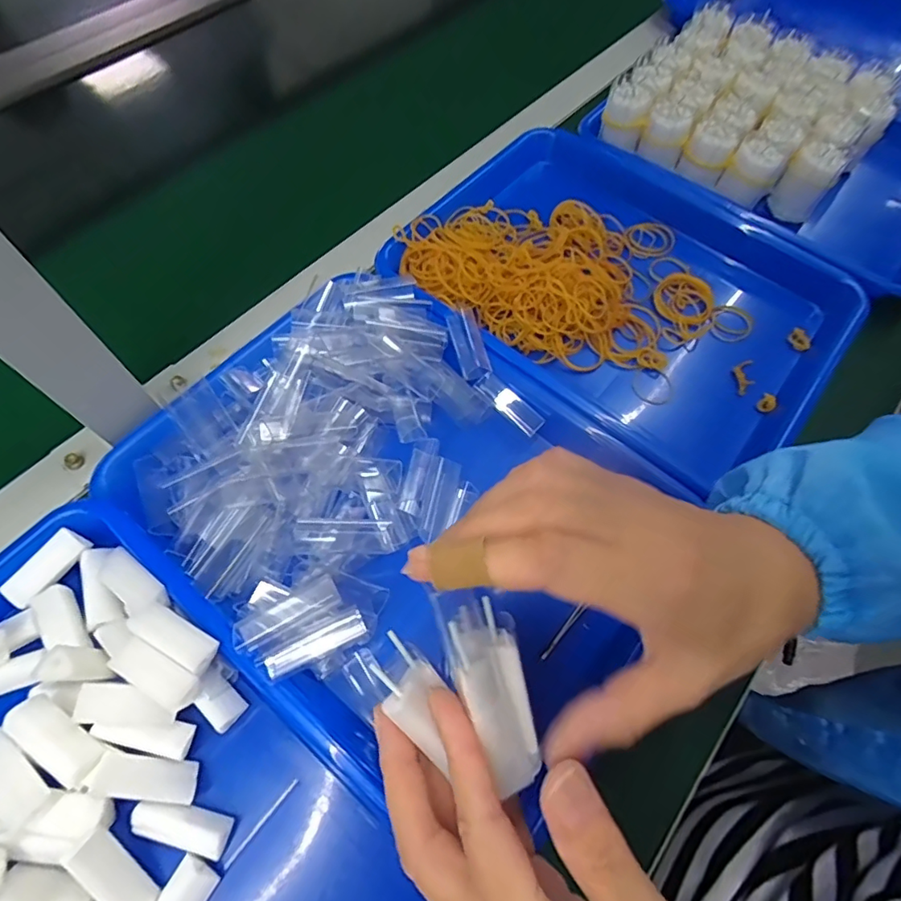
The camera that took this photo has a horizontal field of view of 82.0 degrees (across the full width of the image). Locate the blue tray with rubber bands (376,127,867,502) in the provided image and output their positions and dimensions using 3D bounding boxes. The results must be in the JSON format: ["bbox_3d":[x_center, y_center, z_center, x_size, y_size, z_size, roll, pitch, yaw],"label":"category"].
[{"bbox_3d":[0.123,-0.137,0.446,0.368,0.065,0.251,38,68,15],"label":"blue tray with rubber bands"}]

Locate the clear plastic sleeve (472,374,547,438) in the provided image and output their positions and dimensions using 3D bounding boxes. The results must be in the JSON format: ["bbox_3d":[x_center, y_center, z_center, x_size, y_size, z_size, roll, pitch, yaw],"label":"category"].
[{"bbox_3d":[0.042,-0.033,0.365,0.053,0.009,0.015,40,68,0],"label":"clear plastic sleeve"}]

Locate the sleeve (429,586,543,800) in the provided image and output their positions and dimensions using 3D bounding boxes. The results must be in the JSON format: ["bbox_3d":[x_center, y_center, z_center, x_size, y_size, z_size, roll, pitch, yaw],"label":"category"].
[{"bbox_3d":[0.018,0.096,0.215,0.030,0.020,0.080,-19,77,-11],"label":"sleeve"}]

